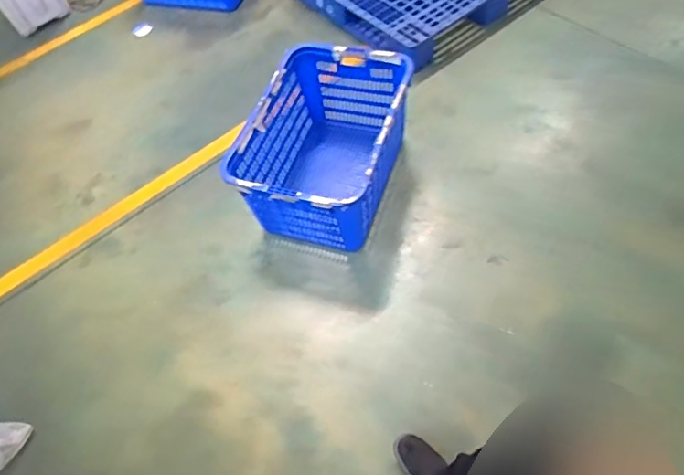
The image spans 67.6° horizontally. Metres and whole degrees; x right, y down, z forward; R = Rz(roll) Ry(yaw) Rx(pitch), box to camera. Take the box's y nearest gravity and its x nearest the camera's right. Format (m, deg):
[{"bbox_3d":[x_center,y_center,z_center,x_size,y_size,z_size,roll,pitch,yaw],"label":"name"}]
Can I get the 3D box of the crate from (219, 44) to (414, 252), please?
[{"bbox_3d":[-0.068,-0.346,1.872,0.504,0.355,0.687,14,61,17],"label":"crate"}]

